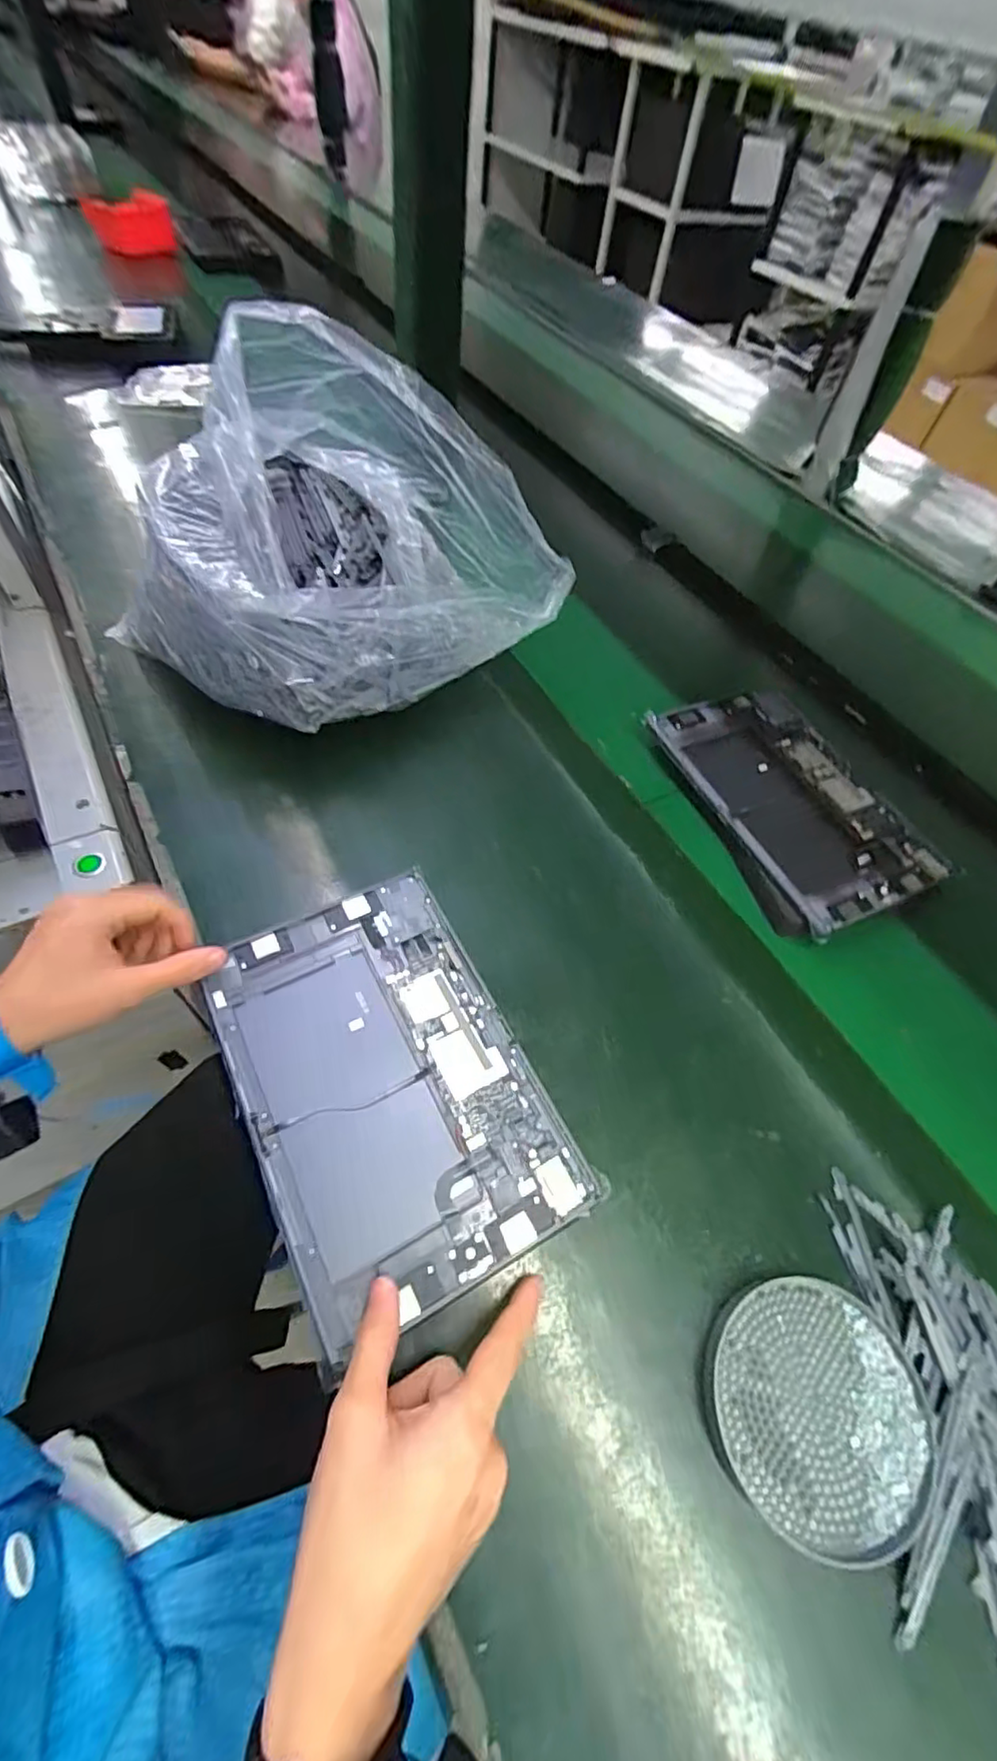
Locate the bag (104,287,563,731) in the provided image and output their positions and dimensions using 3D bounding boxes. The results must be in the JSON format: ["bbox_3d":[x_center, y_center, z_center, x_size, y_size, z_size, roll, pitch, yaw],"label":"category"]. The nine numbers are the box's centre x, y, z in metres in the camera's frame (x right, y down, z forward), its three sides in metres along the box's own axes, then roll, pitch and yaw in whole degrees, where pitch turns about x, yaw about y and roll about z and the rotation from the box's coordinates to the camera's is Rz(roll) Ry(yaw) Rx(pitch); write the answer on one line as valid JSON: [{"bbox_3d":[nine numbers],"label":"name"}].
[{"bbox_3d":[-0.124,-0.279,0.490,0.286,0.233,0.251,30,58,12],"label":"bag"}]

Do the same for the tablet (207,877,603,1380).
[{"bbox_3d":[-0.072,0.123,0.388,0.164,0.009,0.254,-24,64,-17],"label":"tablet"}]

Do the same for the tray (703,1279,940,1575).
[{"bbox_3d":[0.173,0.288,0.334,0.114,0.013,0.111,3,57,-5],"label":"tray"}]

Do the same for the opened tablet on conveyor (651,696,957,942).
[{"bbox_3d":[0.268,-0.075,0.567,0.166,0.020,0.256,-17,61,-14],"label":"opened tablet on conveyor"}]

